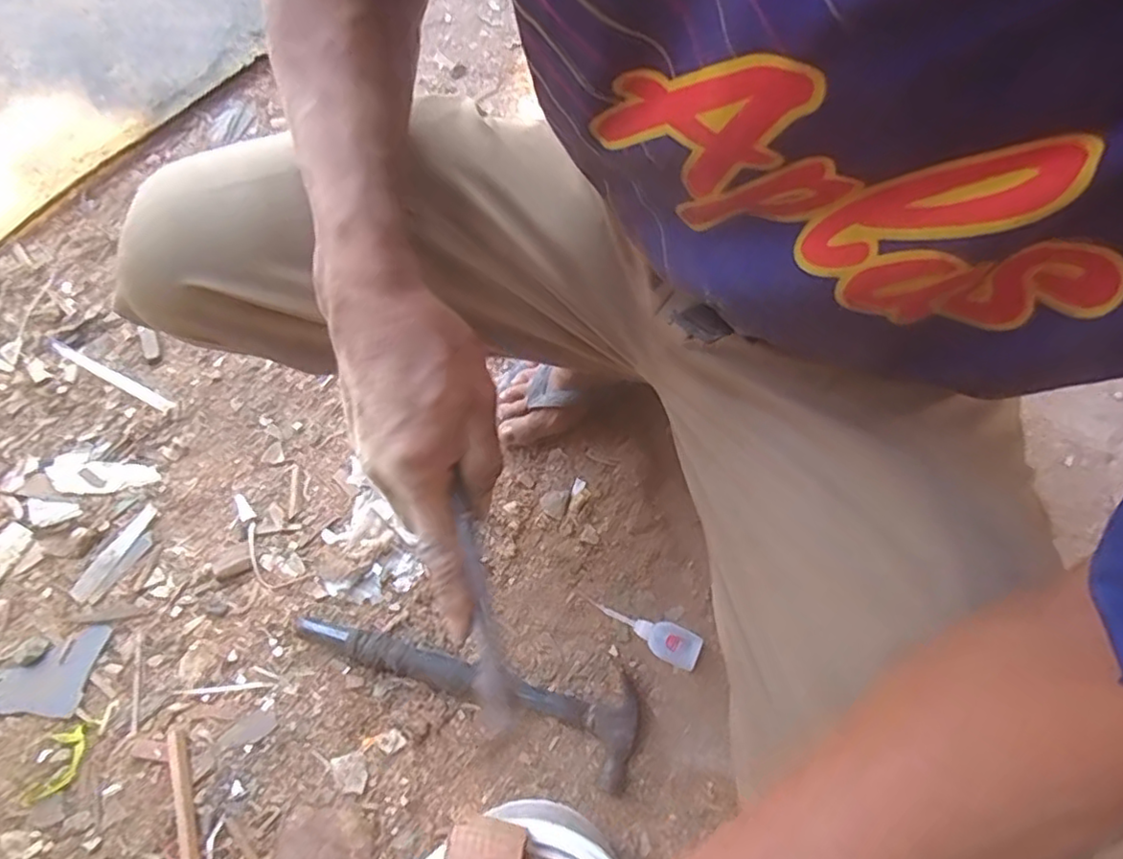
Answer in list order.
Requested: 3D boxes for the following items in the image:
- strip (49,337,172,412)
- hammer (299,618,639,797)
[{"bbox_3d":[-0.534,-0.065,0.762,0.178,0.012,0.014,25,68,11],"label":"strip"},{"bbox_3d":[-0.082,0.223,0.614,0.327,0.033,0.089,23,68,10],"label":"hammer"}]

